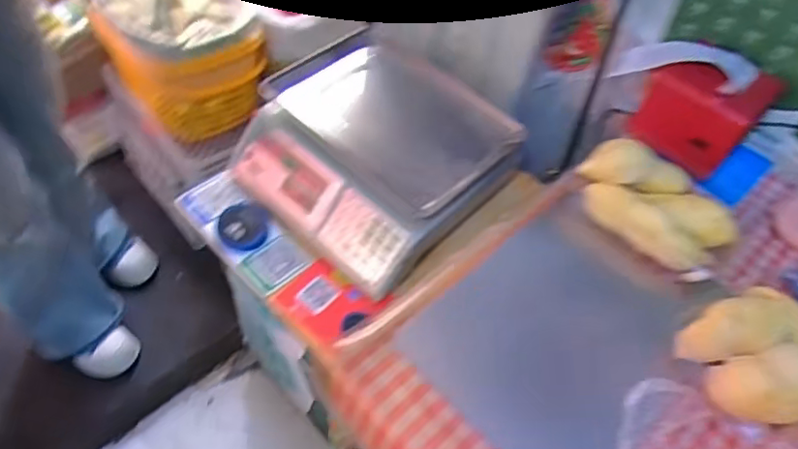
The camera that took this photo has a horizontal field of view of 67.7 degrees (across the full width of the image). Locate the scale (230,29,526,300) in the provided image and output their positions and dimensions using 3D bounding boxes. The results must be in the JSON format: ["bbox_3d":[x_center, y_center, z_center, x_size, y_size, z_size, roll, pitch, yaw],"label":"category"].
[{"bbox_3d":[-0.032,-0.108,0.894,0.328,0.129,0.323,37,58,20],"label":"scale"}]

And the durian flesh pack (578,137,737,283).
[{"bbox_3d":[0.307,-0.025,0.692,0.118,0.065,0.182,-28,60,-23],"label":"durian flesh pack"}]

